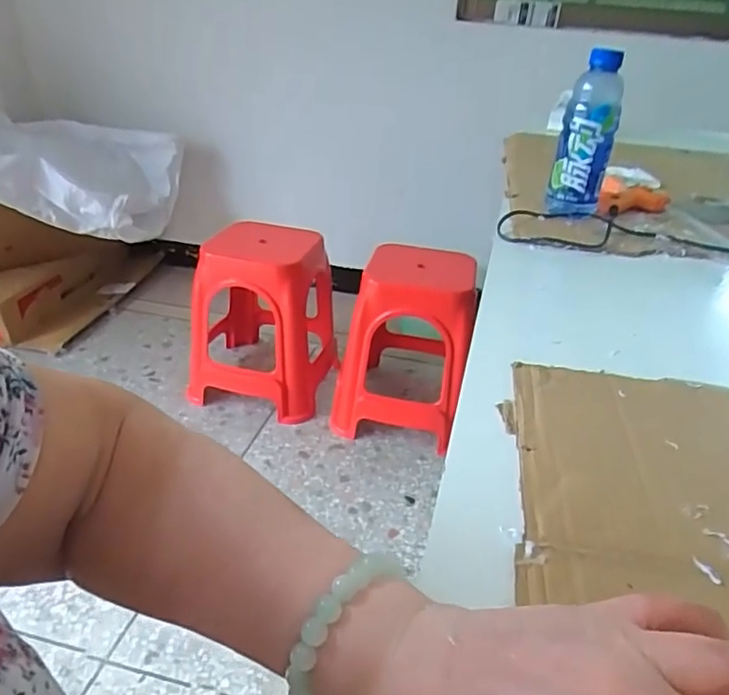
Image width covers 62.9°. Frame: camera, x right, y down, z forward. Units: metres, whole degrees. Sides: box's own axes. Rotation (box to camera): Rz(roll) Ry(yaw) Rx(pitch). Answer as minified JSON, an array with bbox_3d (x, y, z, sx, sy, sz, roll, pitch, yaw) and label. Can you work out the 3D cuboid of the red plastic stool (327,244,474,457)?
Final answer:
[{"bbox_3d":[0.109,-0.003,1.643,0.348,0.472,0.338,7,32,6],"label":"red plastic stool"}]

